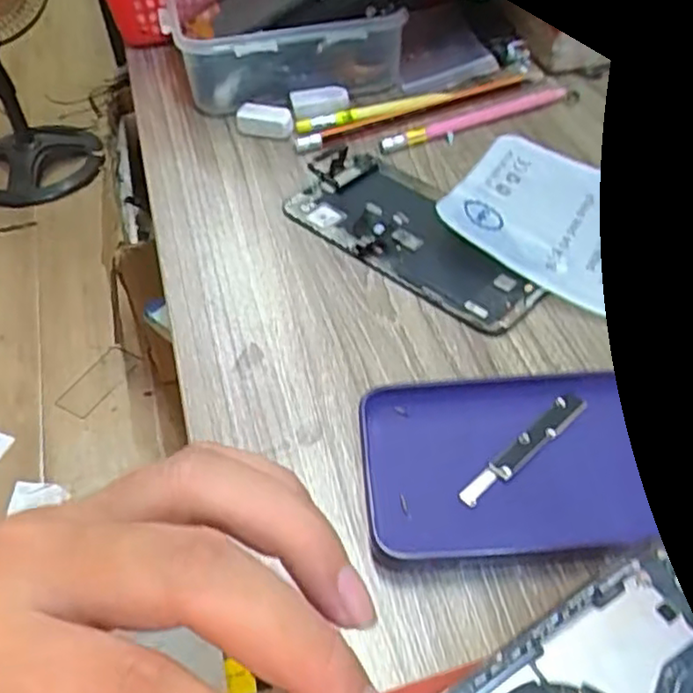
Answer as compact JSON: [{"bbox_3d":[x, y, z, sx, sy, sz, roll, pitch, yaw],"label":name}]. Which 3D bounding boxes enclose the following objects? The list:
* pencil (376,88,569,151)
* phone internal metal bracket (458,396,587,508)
[{"bbox_3d":[0.075,-0.132,0.406,0.126,0.011,0.010,-22,51,-16],"label":"pencil"},{"bbox_3d":[0.066,0.037,0.256,0.065,0.004,0.009,-36,56,-26],"label":"phone internal metal bracket"}]

